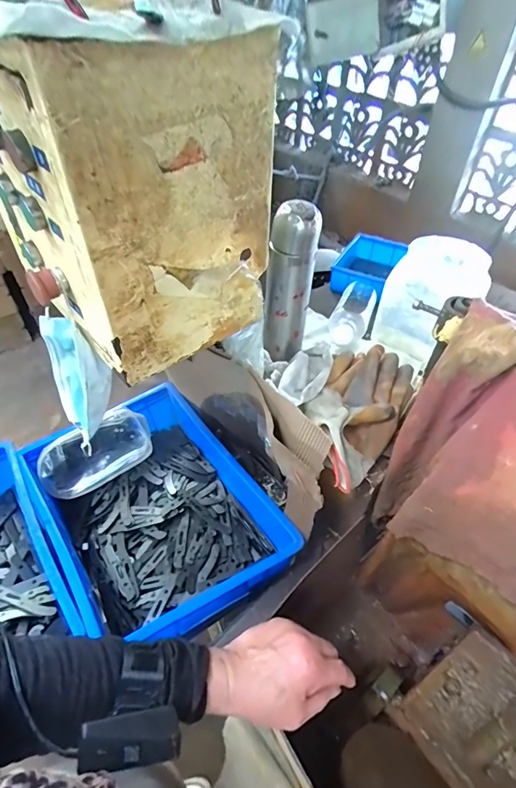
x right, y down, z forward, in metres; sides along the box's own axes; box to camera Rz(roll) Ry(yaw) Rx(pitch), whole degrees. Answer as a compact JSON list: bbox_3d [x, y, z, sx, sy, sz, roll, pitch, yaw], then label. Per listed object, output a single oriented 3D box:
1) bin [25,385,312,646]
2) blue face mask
[{"bbox_3d":[-0.171,0.187,0.693,0.281,0.112,0.408,-27,53,-25],"label":"bin"},{"bbox_3d":[-0.223,-0.017,0.524,0.059,0.161,0.097,-24,51,-23],"label":"blue face mask"}]

